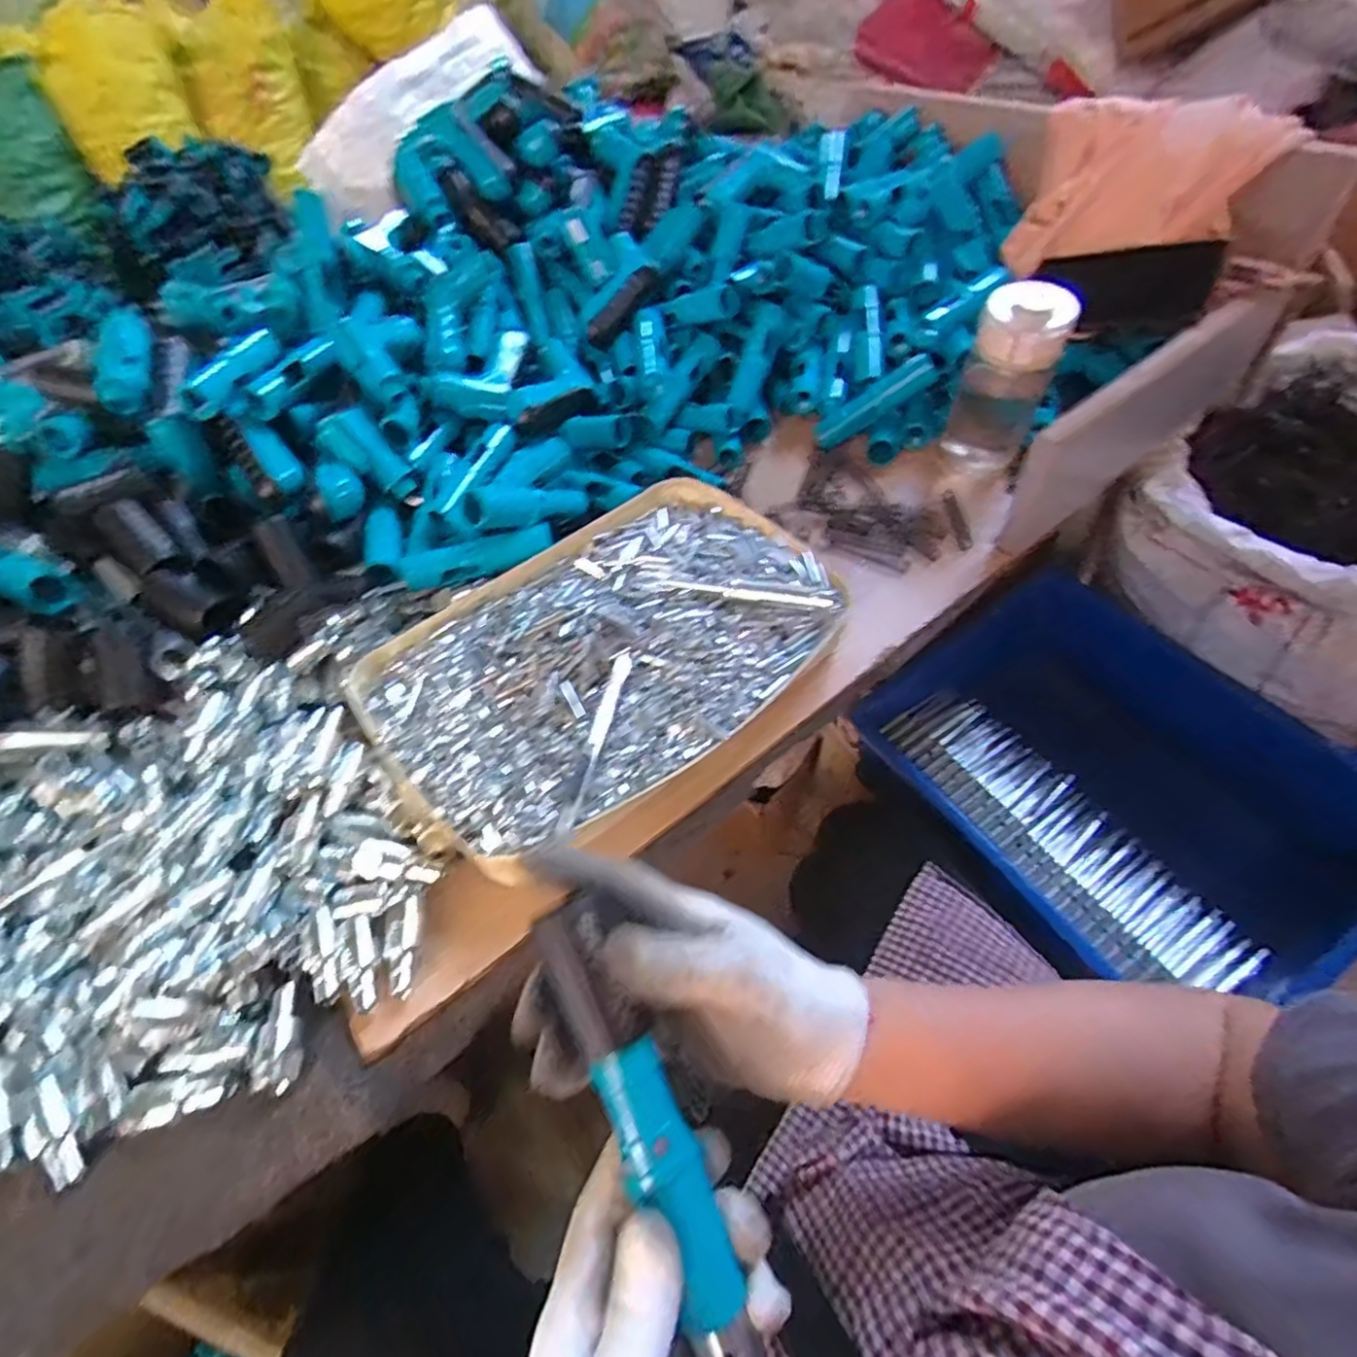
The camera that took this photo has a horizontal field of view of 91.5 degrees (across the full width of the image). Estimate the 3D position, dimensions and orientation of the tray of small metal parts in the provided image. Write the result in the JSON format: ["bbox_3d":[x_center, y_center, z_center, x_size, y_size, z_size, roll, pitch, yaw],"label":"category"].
[{"bbox_3d":[-0.050,-0.033,0.477,0.332,0.039,0.230,-35,56,-22],"label":"tray of small metal parts"}]

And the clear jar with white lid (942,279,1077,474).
[{"bbox_3d":[0.284,-0.253,0.582,0.070,0.162,0.060,11,53,14],"label":"clear jar with white lid"}]

